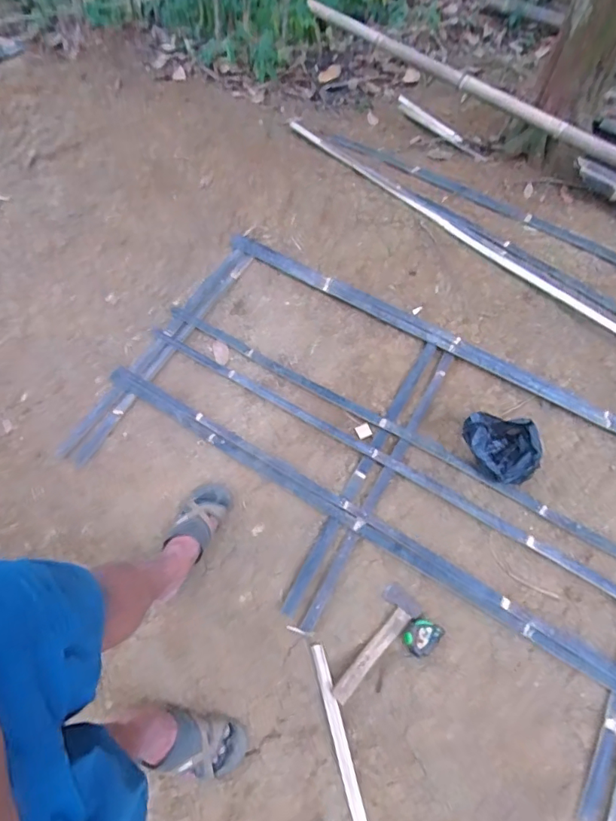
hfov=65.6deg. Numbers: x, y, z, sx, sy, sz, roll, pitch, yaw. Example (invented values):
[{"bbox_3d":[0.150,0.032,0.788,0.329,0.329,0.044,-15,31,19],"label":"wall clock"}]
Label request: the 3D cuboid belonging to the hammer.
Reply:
[{"bbox_3d":[0.141,0.513,1.067,0.266,0.025,0.086,-42,71,-16],"label":"hammer"}]

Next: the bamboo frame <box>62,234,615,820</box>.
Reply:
[{"bbox_3d":[0.192,0.114,1.261,1.531,0.036,0.888,31,70,15],"label":"bamboo frame"}]

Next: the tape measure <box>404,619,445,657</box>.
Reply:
[{"bbox_3d":[0.257,0.508,1.076,0.065,0.037,0.081,39,72,17],"label":"tape measure"}]

